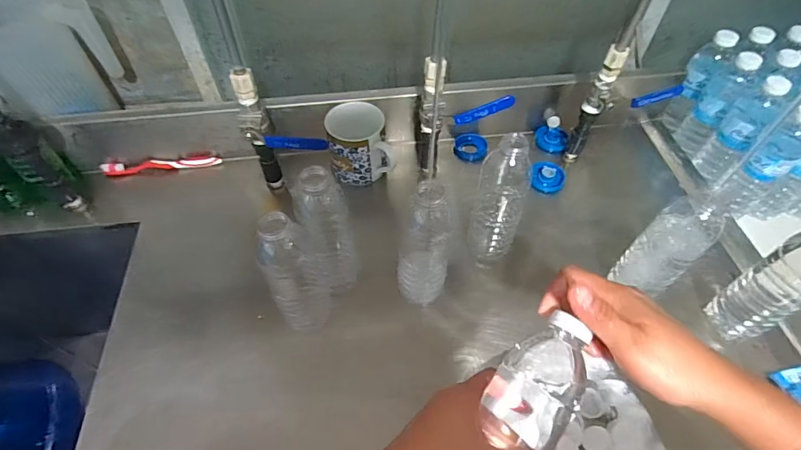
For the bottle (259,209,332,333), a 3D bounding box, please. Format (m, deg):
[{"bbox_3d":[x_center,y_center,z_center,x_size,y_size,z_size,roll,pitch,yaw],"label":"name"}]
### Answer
[{"bbox_3d":[-0.117,0.053,0.494,0.058,0.195,0.052,-14,54,-10],"label":"bottle"}]

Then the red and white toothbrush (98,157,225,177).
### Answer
[{"bbox_3d":[-0.395,-0.100,0.726,0.181,0.020,0.017,-9,53,-7],"label":"red and white toothbrush"}]

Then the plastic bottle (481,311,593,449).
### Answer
[{"bbox_3d":[0.072,0.159,0.306,0.060,0.062,0.203,28,74,20],"label":"plastic bottle"}]

